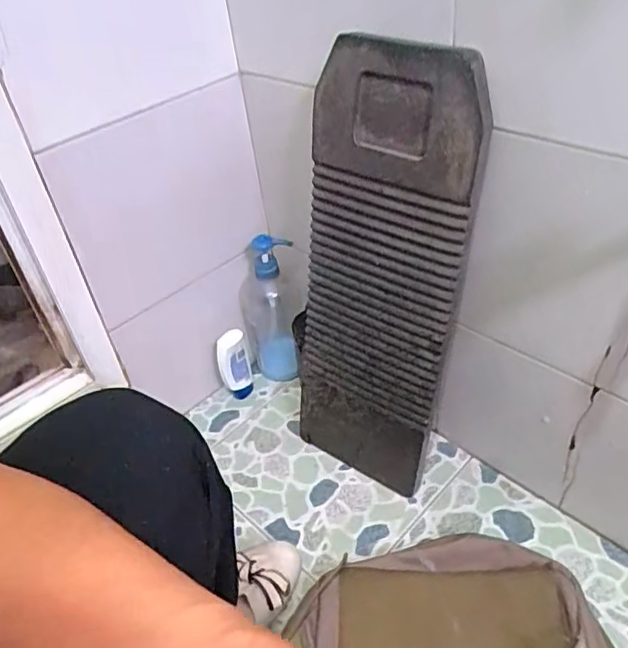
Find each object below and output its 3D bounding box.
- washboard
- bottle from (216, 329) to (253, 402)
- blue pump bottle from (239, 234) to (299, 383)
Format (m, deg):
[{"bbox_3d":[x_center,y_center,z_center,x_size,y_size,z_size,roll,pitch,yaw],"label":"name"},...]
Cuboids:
[{"bbox_3d":[0.069,-0.031,0.699,0.198,0.545,0.022,24,39,31],"label":"washboard"},{"bbox_3d":[-0.122,0.071,0.926,0.047,0.132,0.033,-14,39,-8],"label":"bottle"},{"bbox_3d":[-0.068,-0.019,0.933,0.084,0.252,0.061,-14,39,-8],"label":"blue pump bottle"}]

